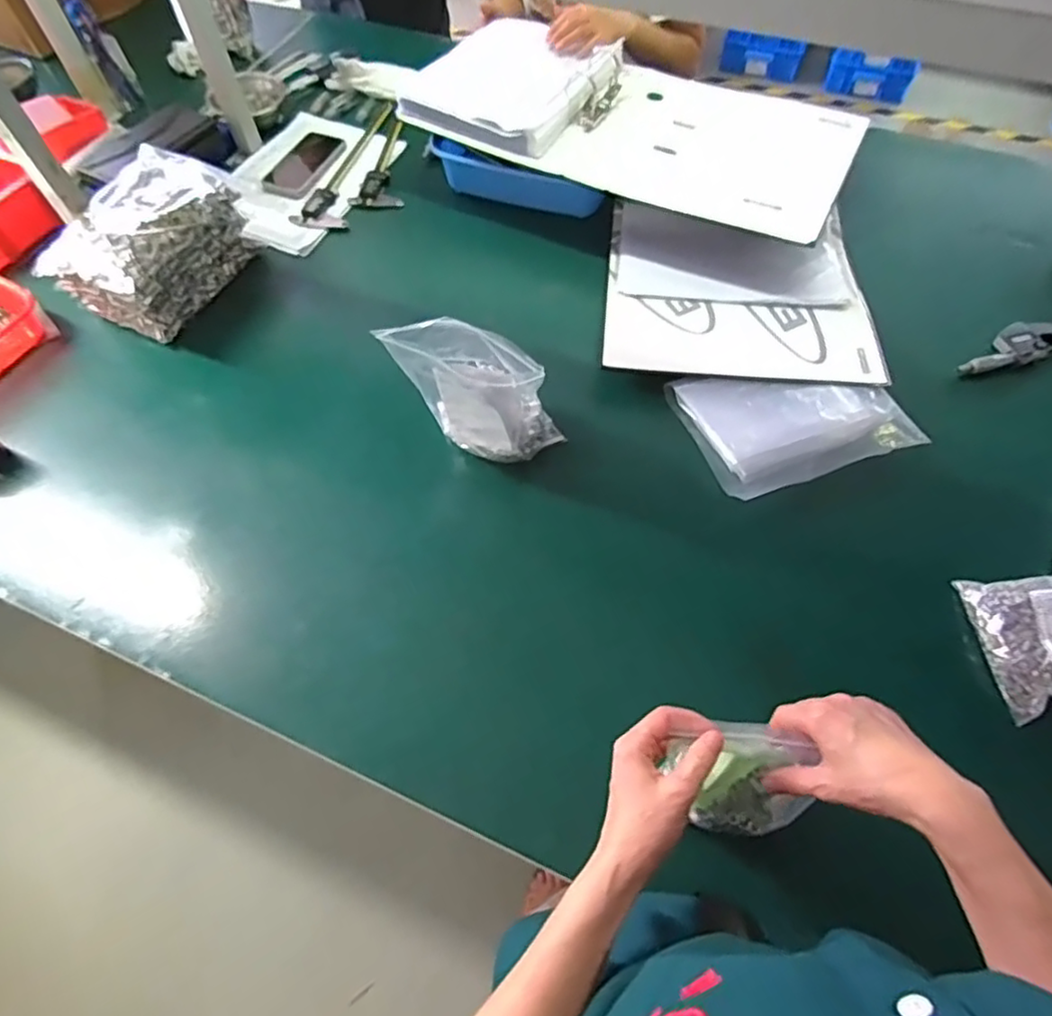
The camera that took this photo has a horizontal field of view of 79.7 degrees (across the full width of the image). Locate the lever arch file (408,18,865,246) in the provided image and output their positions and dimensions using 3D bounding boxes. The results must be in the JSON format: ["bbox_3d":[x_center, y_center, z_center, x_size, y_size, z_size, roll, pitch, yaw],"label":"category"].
[{"bbox_3d":[0.130,-0.611,0.969,0.711,0.085,0.371,26,65,15],"label":"lever arch file"}]

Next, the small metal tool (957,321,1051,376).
[{"bbox_3d":[0.622,-0.207,0.809,0.152,0.031,0.052,-17,62,-9],"label":"small metal tool"}]

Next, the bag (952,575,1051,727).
[{"bbox_3d":[0.497,0.118,0.592,0.116,0.027,0.128,-21,51,27],"label":"bag"}]

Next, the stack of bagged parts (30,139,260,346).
[{"bbox_3d":[-0.499,-0.360,0.860,0.153,0.114,0.243,19,62,11],"label":"stack of bagged parts"}]

